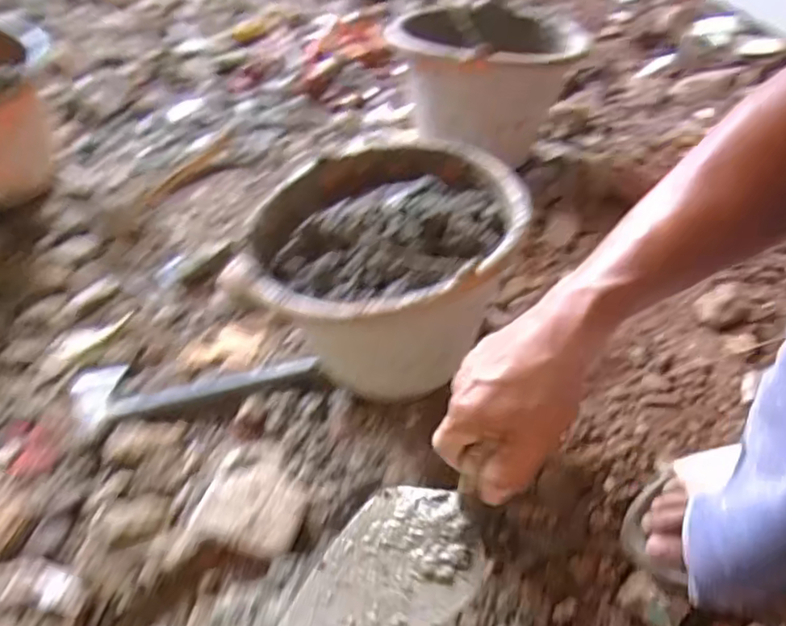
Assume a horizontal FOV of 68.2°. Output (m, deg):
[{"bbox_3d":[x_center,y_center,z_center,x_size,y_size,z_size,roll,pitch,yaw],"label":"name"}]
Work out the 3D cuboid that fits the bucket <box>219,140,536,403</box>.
[{"bbox_3d":[0.000,-0.040,0.651,0.268,0.186,0.247,-2,48,2],"label":"bucket"}]

